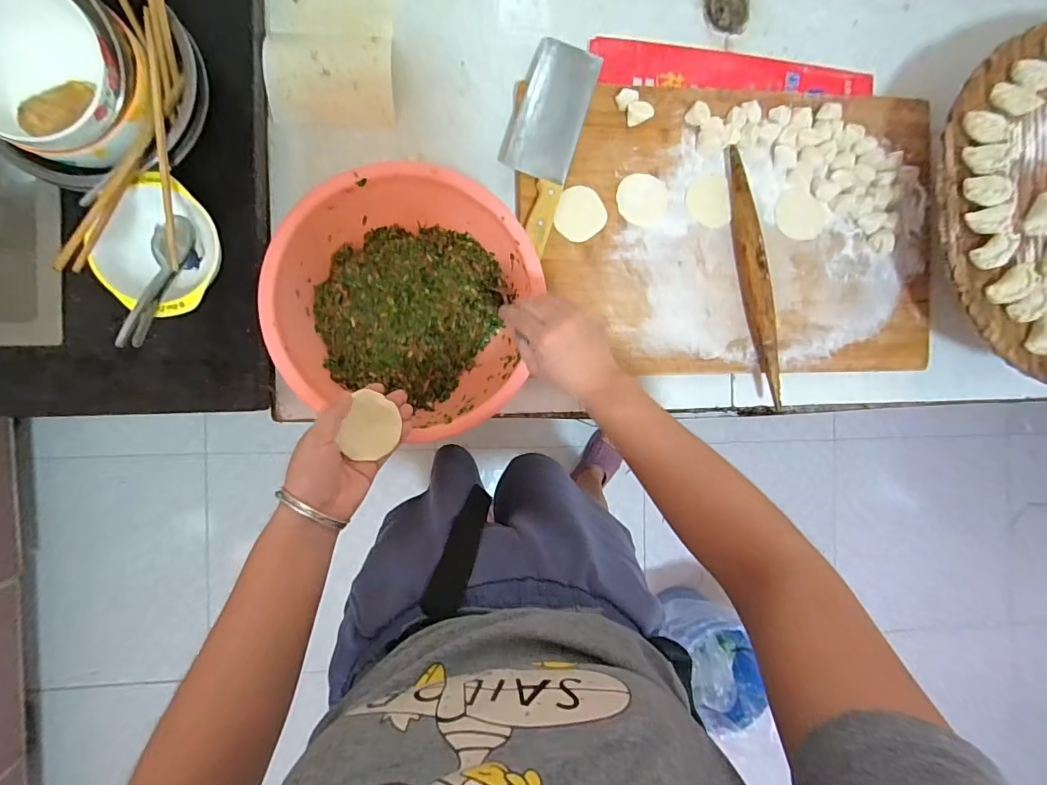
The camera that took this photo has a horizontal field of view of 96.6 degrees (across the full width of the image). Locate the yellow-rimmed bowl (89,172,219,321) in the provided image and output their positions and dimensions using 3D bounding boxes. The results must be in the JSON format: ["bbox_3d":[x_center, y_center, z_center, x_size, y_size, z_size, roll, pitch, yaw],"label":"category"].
[{"bbox_3d":[-0.363,-0.144,0.480,0.103,0.063,0.129,26,88,-6],"label":"yellow-rimmed bowl"}]

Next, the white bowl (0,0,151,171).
[{"bbox_3d":[-0.423,-0.289,0.406,0.144,0.078,0.139,0,90,-6],"label":"white bowl"}]

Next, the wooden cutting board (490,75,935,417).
[{"bbox_3d":[0.272,-0.211,0.616,0.547,0.037,0.385,-4,91,-6],"label":"wooden cutting board"}]

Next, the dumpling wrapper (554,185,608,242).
[{"bbox_3d":[0.070,-0.224,0.585,0.064,0.004,0.062,-2,102,-9],"label":"dumpling wrapper"}]

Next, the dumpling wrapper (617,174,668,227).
[{"bbox_3d":[0.152,-0.249,0.599,0.065,0.004,0.061,0,90,-6],"label":"dumpling wrapper"}]

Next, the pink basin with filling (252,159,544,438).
[{"bbox_3d":[-0.134,-0.104,0.539,0.273,0.086,0.271,10,89,-6],"label":"pink basin with filling"}]

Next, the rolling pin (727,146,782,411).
[{"bbox_3d":[0.304,-0.148,0.604,0.038,0.030,0.325,-13,92,-6],"label":"rolling pin"}]

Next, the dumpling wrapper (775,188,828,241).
[{"bbox_3d":[0.372,-0.237,0.624,0.074,0.008,0.056,39,87,-5],"label":"dumpling wrapper"}]

